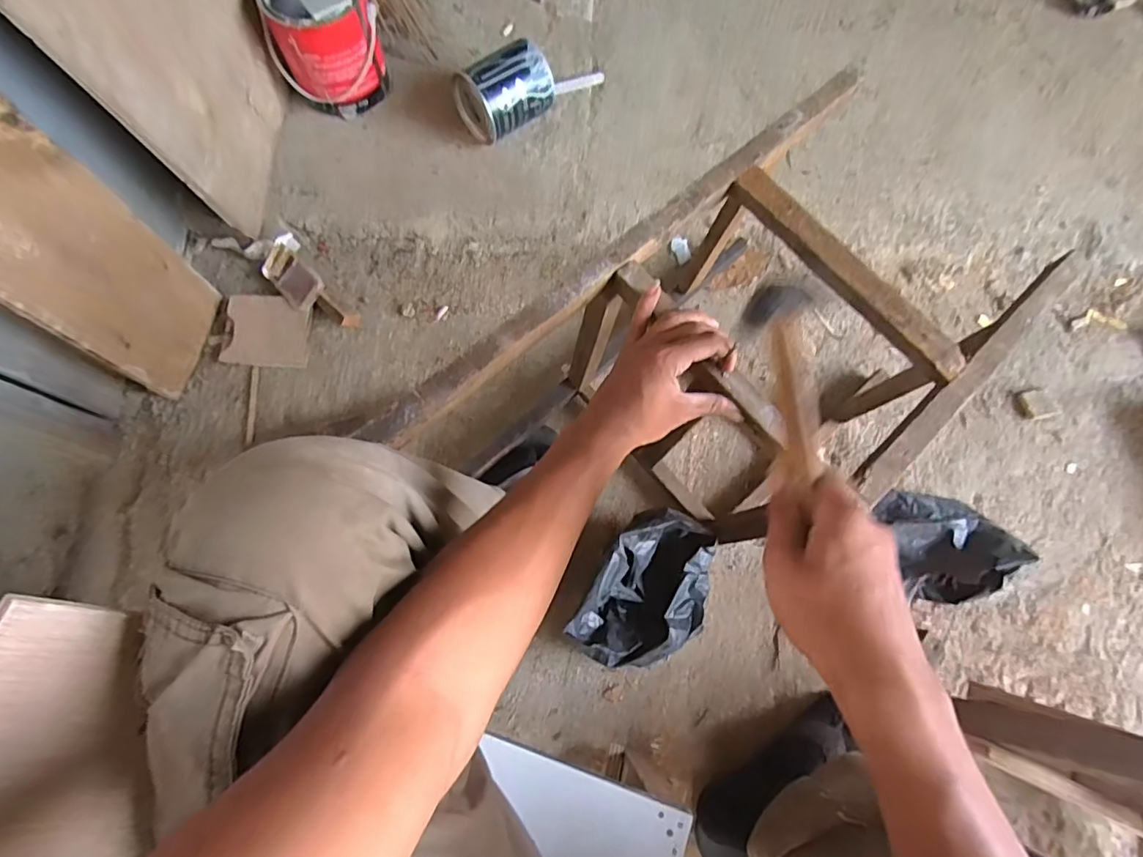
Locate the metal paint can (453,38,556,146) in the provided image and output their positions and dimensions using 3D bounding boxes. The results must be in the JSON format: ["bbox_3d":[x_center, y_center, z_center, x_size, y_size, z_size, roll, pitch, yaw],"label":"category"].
[{"bbox_3d":[-0.107,-0.538,0.887,0.139,0.113,0.108,-38,78,-10],"label":"metal paint can"}]

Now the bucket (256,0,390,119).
[{"bbox_3d":[-0.385,-0.609,0.875,0.173,0.154,0.137,-23,76,-6],"label":"bucket"}]

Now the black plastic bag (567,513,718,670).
[{"bbox_3d":[0.103,0.209,0.692,0.141,0.100,0.209,30,77,7],"label":"black plastic bag"}]

